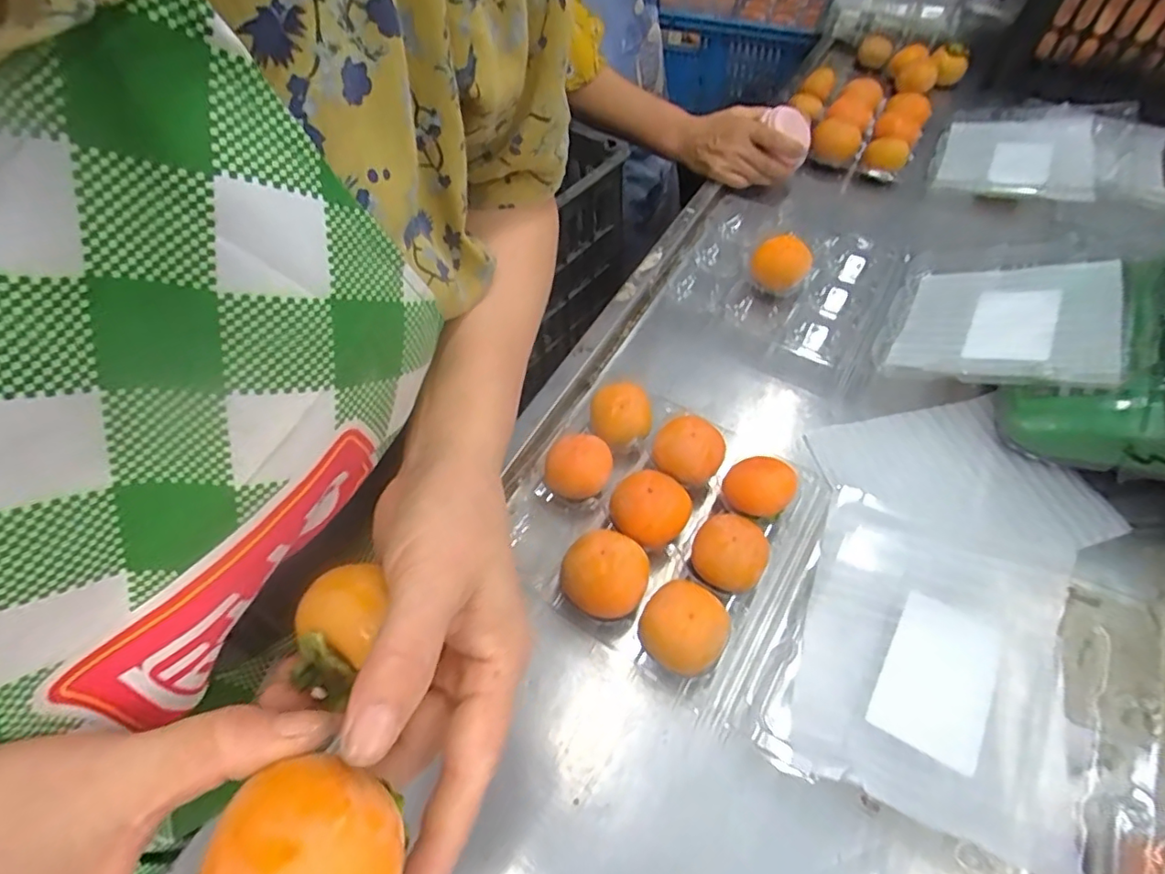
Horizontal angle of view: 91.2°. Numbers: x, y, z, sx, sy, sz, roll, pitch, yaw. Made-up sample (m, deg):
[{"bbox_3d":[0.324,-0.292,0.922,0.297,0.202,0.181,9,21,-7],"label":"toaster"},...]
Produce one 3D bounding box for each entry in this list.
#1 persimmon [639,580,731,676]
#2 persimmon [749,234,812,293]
[{"bbox_3d":[0.067,0.129,0.381,0.053,0.050,0.052,-1,55,1],"label":"persimmon"},{"bbox_3d":[0.214,-0.184,0.618,0.061,0.048,0.052,18,57,14],"label":"persimmon"}]

